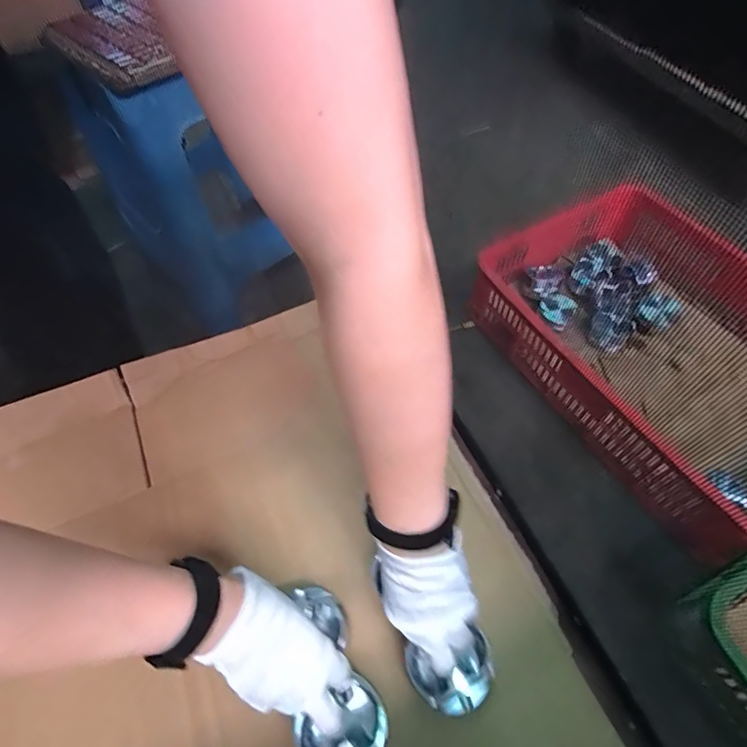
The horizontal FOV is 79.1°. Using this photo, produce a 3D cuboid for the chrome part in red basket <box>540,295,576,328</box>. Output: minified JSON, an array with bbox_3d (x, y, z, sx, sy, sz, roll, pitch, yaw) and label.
[{"bbox_3d":[0.367,-0.130,0.906,0.066,0.023,0.069,29,62,20],"label":"chrome part in red basket"}]

